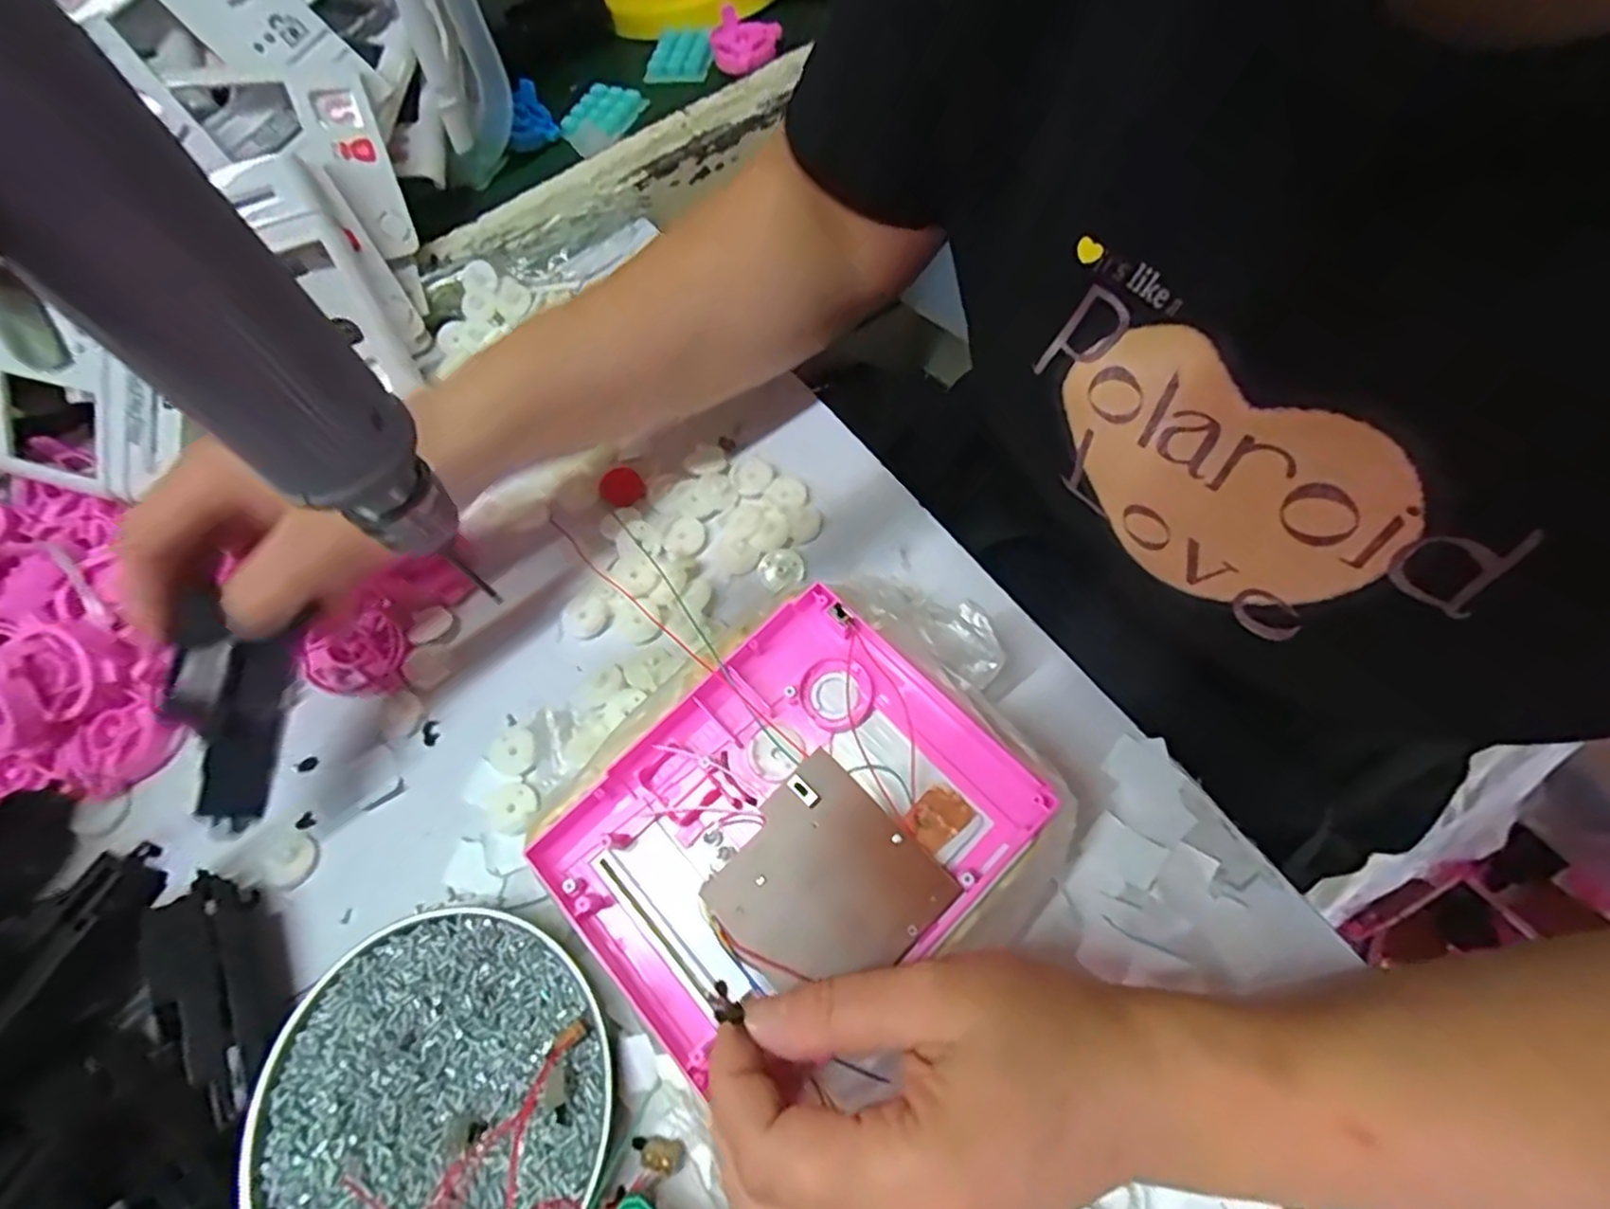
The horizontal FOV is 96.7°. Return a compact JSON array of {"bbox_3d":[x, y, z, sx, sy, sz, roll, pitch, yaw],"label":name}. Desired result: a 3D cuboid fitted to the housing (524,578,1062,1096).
[{"bbox_3d":[-0.008,0.088,0.282,0.161,0.029,0.131,-41,68,-16],"label":"housing"}]

